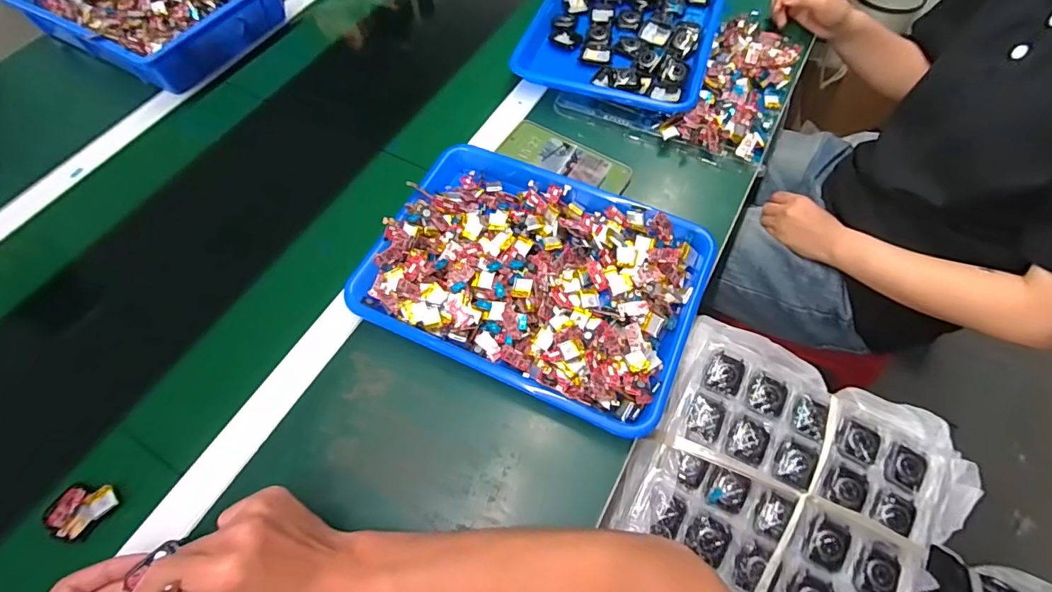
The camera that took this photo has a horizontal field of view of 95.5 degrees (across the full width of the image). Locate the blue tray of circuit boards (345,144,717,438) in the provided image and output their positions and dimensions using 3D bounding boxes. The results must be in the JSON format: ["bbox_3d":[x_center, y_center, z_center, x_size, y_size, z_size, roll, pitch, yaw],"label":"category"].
[{"bbox_3d":[0.011,-0.030,0.497,0.325,0.038,0.247,23,64,14],"label":"blue tray of circuit boards"}]

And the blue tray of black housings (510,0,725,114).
[{"bbox_3d":[0.148,-0.405,0.698,0.249,0.031,0.324,17,62,11],"label":"blue tray of black housings"}]

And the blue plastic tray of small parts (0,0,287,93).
[{"bbox_3d":[-0.581,-0.465,0.742,0.354,0.056,0.264,27,65,16],"label":"blue plastic tray of small parts"}]

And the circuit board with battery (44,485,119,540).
[{"bbox_3d":[-0.384,0.185,0.410,0.053,0.019,0.040,2,61,3],"label":"circuit board with battery"}]

